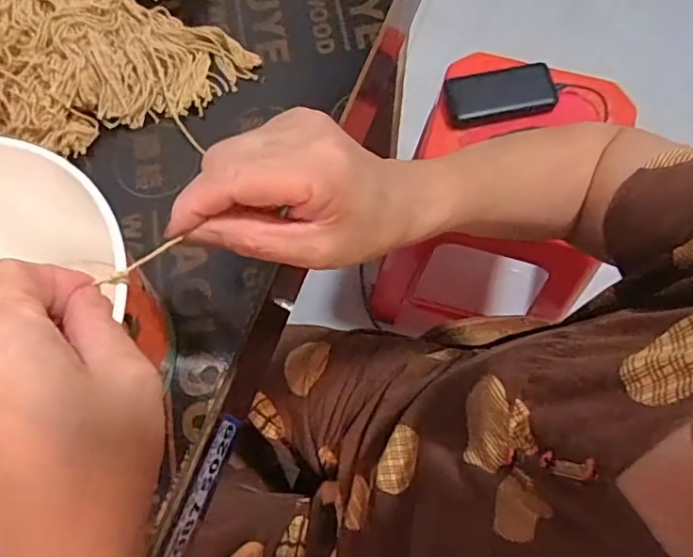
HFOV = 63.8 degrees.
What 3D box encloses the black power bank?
[{"bbox_3d":[0.226,-0.271,0.814,0.153,0.021,0.072,-8,70,-2],"label":"black power bank"}]

